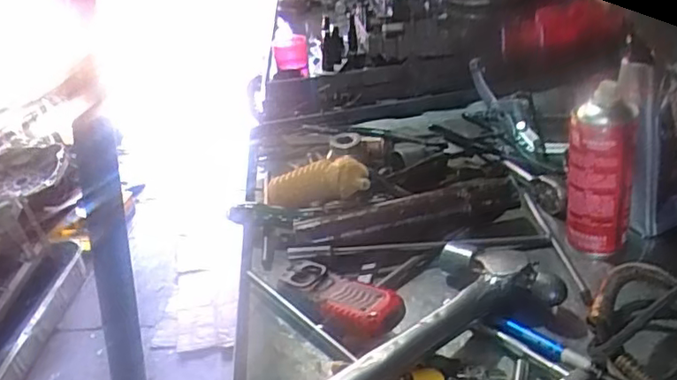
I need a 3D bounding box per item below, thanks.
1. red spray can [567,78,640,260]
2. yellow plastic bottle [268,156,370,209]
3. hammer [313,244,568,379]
[{"bbox_3d":[0.281,-0.022,0.671,0.068,0.161,0.054,5,31,25],"label":"red spray can"},{"bbox_3d":[-0.033,-0.006,0.793,0.155,0.050,0.041,-12,24,30],"label":"yellow plastic bottle"},{"bbox_3d":[0.044,0.146,0.574,0.369,0.064,0.110,-26,33,-25],"label":"hammer"}]

